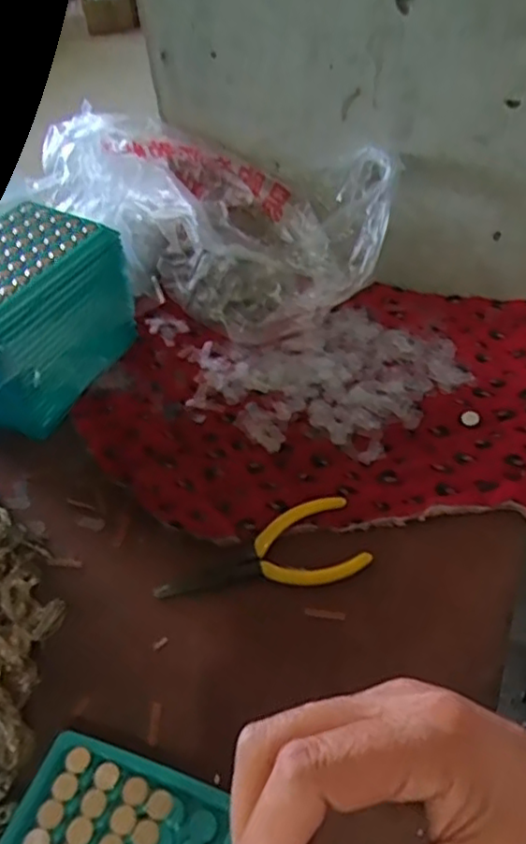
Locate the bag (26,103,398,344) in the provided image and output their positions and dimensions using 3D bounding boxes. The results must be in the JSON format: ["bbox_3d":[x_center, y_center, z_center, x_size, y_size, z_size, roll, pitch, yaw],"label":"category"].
[{"bbox_3d":[-0.048,-0.161,0.532,0.289,0.116,0.112,19,51,23],"label":"bag"}]

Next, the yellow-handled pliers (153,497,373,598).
[{"bbox_3d":[-0.002,0.080,0.382,0.121,0.008,0.048,-16,47,-9],"label":"yellow-handled pliers"}]

